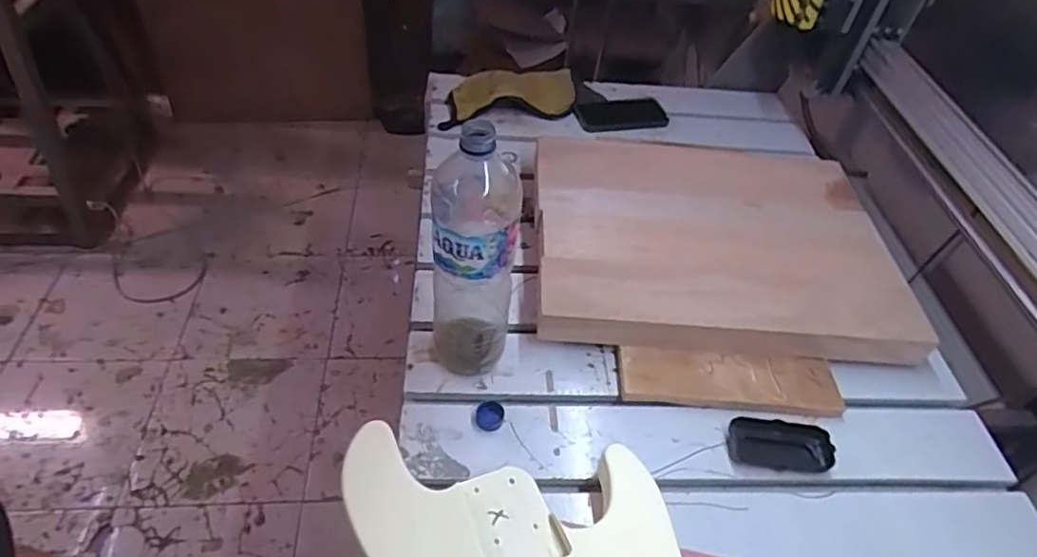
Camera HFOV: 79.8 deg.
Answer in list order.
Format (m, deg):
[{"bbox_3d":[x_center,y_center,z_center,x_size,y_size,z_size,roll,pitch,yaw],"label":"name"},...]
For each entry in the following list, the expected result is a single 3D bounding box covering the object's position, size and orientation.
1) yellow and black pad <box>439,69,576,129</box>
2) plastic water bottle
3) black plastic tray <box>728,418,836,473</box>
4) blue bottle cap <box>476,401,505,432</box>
[{"bbox_3d":[-0.022,-0.331,1.131,0.266,0.047,0.126,-10,49,-15],"label":"yellow and black pad"},{"bbox_3d":[-0.049,-0.014,0.650,0.086,0.311,0.085,-2,47,-8],"label":"plastic water bottle"},{"bbox_3d":[0.293,0.186,0.698,0.110,0.021,0.051,7,47,0],"label":"black plastic tray"},{"bbox_3d":[-0.032,0.154,0.698,0.032,0.007,0.035,3,47,-4],"label":"blue bottle cap"}]

